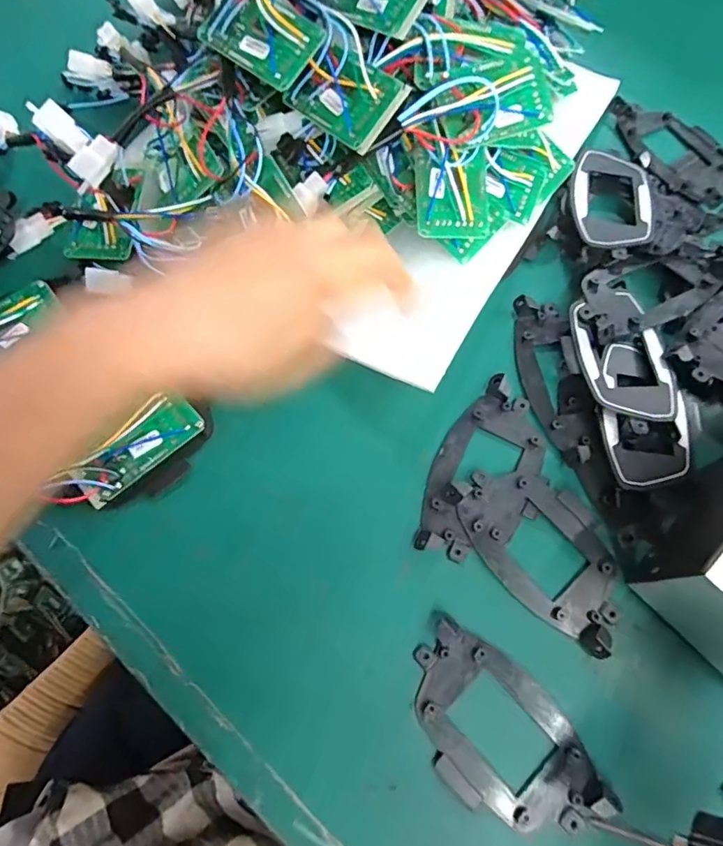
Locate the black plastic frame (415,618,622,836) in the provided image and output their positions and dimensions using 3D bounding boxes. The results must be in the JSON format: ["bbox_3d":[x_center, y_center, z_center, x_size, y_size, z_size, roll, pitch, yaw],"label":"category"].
[{"bbox_3d":[0.076,0.171,0.282,0.120,0.015,0.070,39,73,13],"label":"black plastic frame"}]

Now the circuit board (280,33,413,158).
[{"bbox_3d":[-0.010,-0.214,0.341,0.071,0.010,0.049,42,102,15],"label":"circuit board"}]

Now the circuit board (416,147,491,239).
[{"bbox_3d":[0.063,-0.156,0.352,0.052,0.009,0.061,1,89,-12],"label":"circuit board"}]

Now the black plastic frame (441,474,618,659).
[{"bbox_3d":[0.112,0.075,0.318,0.069,0.011,0.120,-37,74,-14],"label":"black plastic frame"}]

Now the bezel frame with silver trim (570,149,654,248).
[{"bbox_3d":[0.192,-0.169,0.404,0.063,0.019,0.101,14,70,4],"label":"bezel frame with silver trim"}]

